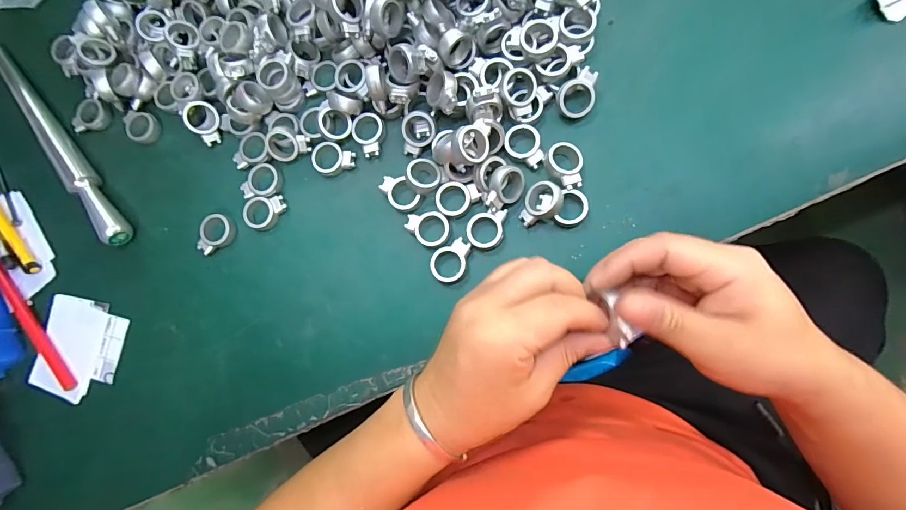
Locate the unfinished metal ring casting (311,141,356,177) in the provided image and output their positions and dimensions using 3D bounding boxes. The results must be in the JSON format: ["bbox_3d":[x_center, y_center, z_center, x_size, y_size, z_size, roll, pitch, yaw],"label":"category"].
[{"bbox_3d":[-0.094,-0.075,0.323,0.033,0.008,0.026,2,85,9],"label":"unfinished metal ring casting"}]

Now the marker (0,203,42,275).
[{"bbox_3d":[-0.396,-0.032,0.360,0.015,0.011,0.121,-41,80,3],"label":"marker"}]

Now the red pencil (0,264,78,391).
[{"bbox_3d":[-0.360,0.048,0.343,0.015,0.011,0.156,-38,80,4],"label":"red pencil"}]

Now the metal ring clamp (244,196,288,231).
[{"bbox_3d":[-0.149,-0.033,0.328,0.032,0.012,0.025,-7,84,8],"label":"metal ring clamp"}]

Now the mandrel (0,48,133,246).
[{"bbox_3d":[-0.341,-0.098,0.351,0.018,0.023,0.226,-42,80,3],"label":"mandrel"}]

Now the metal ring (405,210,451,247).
[{"bbox_3d":[-0.019,-0.020,0.305,0.033,0.004,0.026,16,87,10],"label":"metal ring"}]

